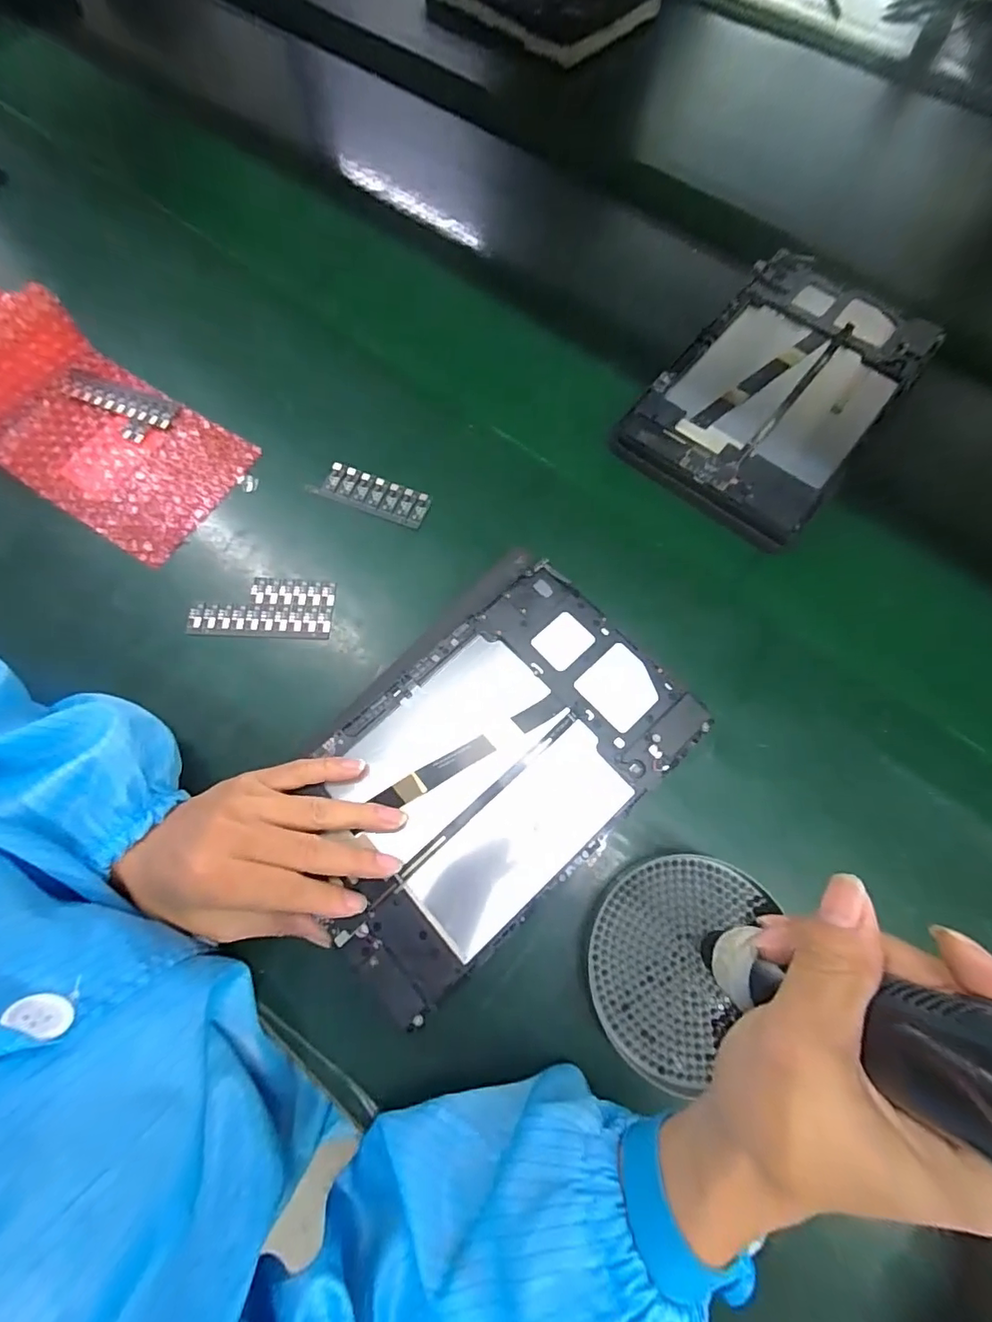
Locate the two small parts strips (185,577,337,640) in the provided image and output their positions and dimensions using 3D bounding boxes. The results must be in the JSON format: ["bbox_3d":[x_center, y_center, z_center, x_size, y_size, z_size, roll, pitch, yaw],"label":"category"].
[{"bbox_3d":[-0.163,-0.037,0.362,0.098,0.013,0.041,3,71,1],"label":"two small parts strips"}]

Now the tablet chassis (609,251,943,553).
[{"bbox_3d":[0.219,-0.212,0.406,0.150,0.021,0.245,39,75,14],"label":"tablet chassis"}]

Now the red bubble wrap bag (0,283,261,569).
[{"bbox_3d":[-0.318,-0.180,0.401,0.246,0.064,0.123,32,67,-3],"label":"red bubble wrap bag"}]

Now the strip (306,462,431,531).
[{"bbox_3d":[-0.093,-0.126,0.393,0.086,0.005,0.028,21,82,5],"label":"strip"}]

